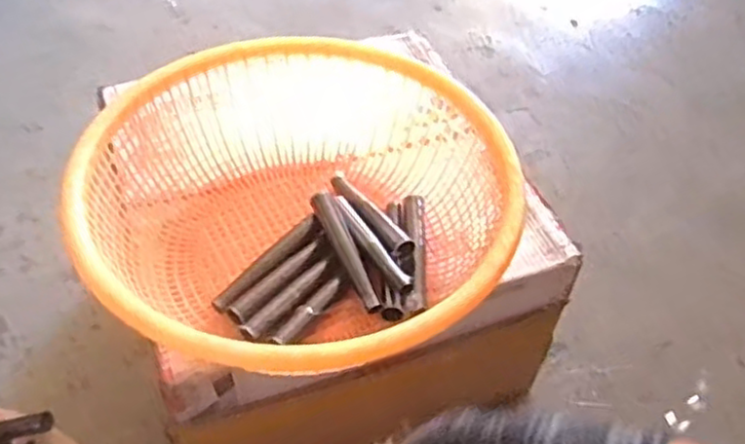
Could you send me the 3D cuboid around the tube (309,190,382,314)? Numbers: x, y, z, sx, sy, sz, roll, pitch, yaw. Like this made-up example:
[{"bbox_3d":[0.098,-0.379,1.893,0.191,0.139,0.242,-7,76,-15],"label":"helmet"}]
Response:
[{"bbox_3d":[-0.027,0.029,0.703,0.023,0.019,0.149,-16,53,-16],"label":"tube"}]

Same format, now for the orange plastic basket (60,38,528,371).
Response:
[{"bbox_3d":[-0.075,-0.014,0.697,0.397,0.138,0.394,2,50,-2],"label":"orange plastic basket"}]

